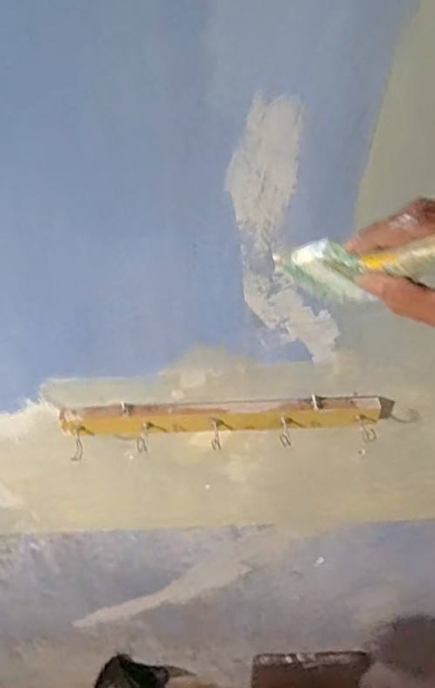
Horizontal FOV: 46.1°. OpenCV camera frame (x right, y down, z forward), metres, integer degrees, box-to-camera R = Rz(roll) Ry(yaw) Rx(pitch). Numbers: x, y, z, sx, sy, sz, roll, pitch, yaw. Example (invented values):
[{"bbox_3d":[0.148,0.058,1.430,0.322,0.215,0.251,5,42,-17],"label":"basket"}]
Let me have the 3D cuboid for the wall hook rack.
[{"bbox_3d":[0.004,0.103,0.642,0.388,0.058,0.035,-1,44,-1],"label":"wall hook rack"}]

